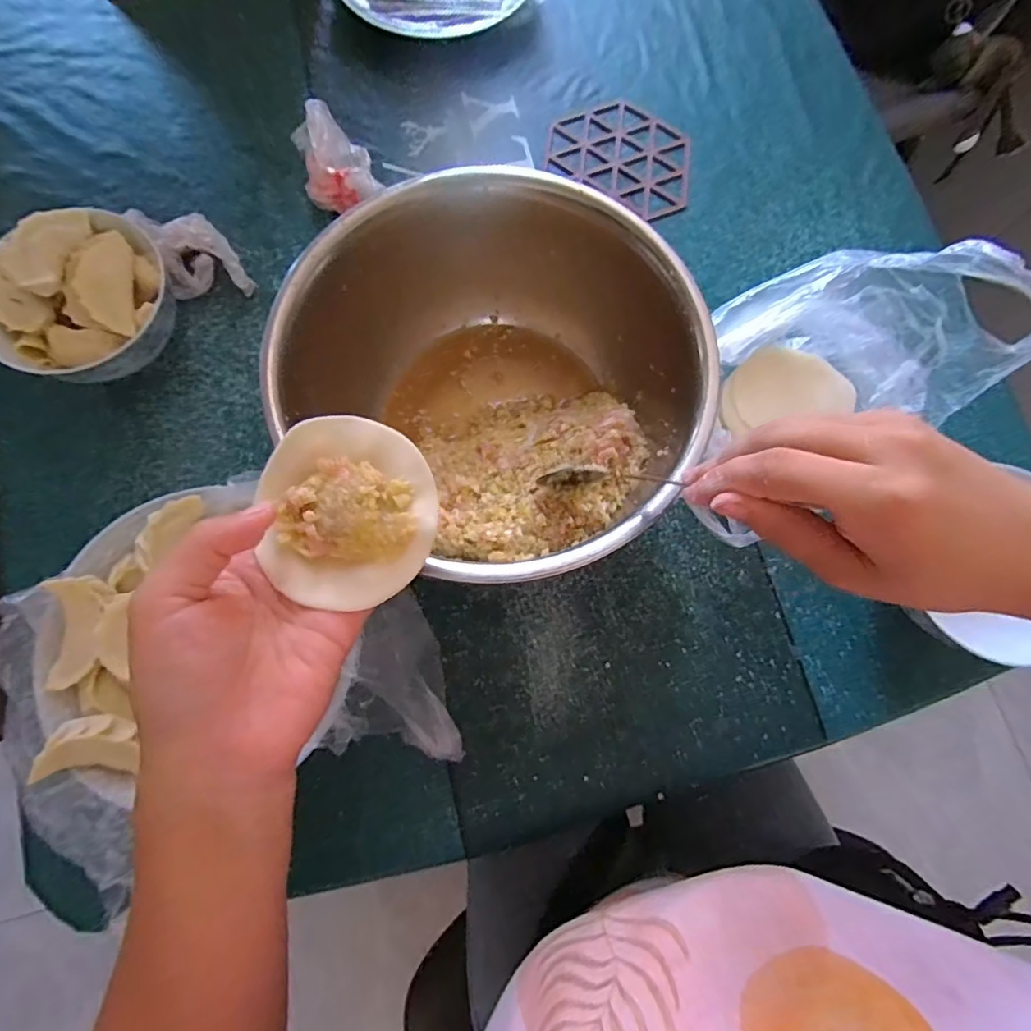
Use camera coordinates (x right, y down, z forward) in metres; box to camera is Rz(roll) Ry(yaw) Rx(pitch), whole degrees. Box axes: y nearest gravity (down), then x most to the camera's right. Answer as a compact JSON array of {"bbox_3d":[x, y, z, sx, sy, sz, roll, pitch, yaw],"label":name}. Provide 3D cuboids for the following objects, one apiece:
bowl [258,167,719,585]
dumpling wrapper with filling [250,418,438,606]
[{"bbox_3d":[-0.007,-0.088,0.360,0.234,0.111,0.220,0,76,-1],"label":"bowl"},{"bbox_3d":[-0.073,-0.003,0.233,0.073,0.014,0.080,-5,77,-2],"label":"dumpling wrapper with filling"}]

